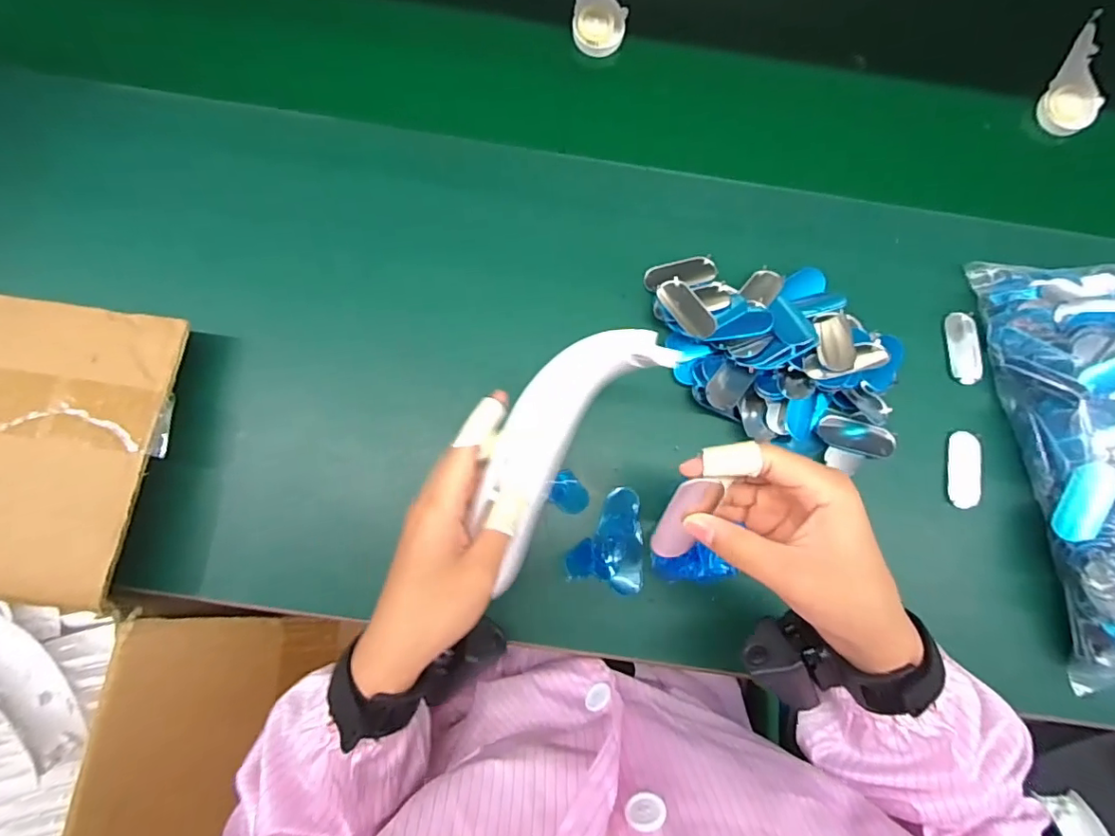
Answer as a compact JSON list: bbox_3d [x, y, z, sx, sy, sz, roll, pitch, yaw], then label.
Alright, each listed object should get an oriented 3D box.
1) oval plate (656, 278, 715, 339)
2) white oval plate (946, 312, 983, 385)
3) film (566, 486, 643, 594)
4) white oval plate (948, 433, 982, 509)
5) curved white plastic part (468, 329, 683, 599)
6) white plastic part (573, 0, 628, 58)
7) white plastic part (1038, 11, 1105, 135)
[{"bbox_3d":[0.098,-0.084,0.418,0.025,0.010,0.058,-29,67,-6],"label":"oval plate"},{"bbox_3d":[0.329,-0.057,0.442,0.020,0.007,0.059,-2,80,-2],"label":"white oval plate"},{"bbox_3d":[0.041,0.088,0.402,0.054,0.008,0.071,15,80,1],"label":"film"},{"bbox_3d":[0.318,0.040,0.423,0.027,0.004,0.059,8,80,0],"label":"white oval plate"},{"bbox_3d":[-0.003,0.018,0.331,0.063,0.030,0.172,32,103,4],"label":"curved white plastic part"},{"bbox_3d":[0.036,-0.375,0.485,0.045,0.015,0.091,-5,98,-3],"label":"white plastic part"},{"bbox_3d":[0.473,-0.305,0.490,0.044,0.027,0.106,28,81,3],"label":"white plastic part"}]

